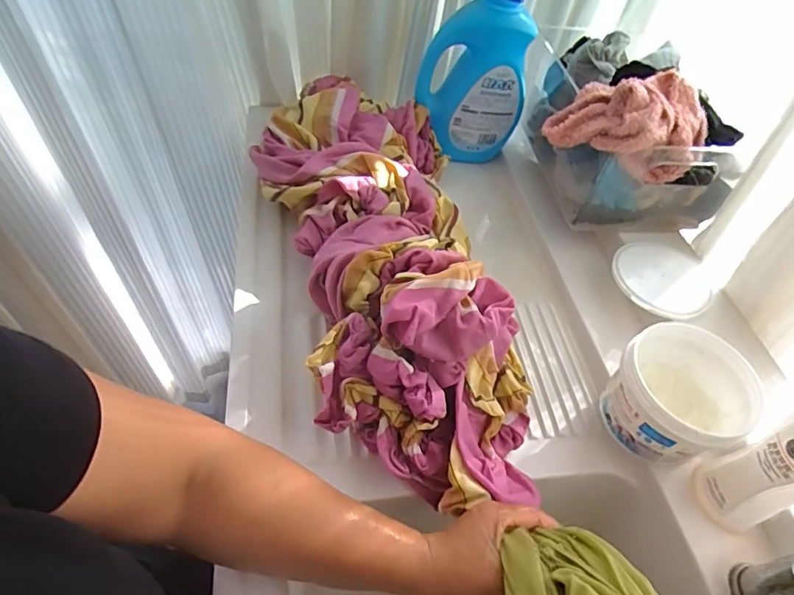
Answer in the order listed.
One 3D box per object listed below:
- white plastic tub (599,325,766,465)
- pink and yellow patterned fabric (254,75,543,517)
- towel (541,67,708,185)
[{"bbox_3d":[0.282,0.102,0.495,0.116,0.083,0.116,3,51,-3],"label":"white plastic tub"},{"bbox_3d":[-0.014,-0.053,0.559,0.248,0.138,0.567,-6,52,-10],"label":"pink and yellow patterned fabric"},{"bbox_3d":[0.279,-0.209,0.579,0.159,0.098,0.148,-32,61,-27],"label":"towel"}]

